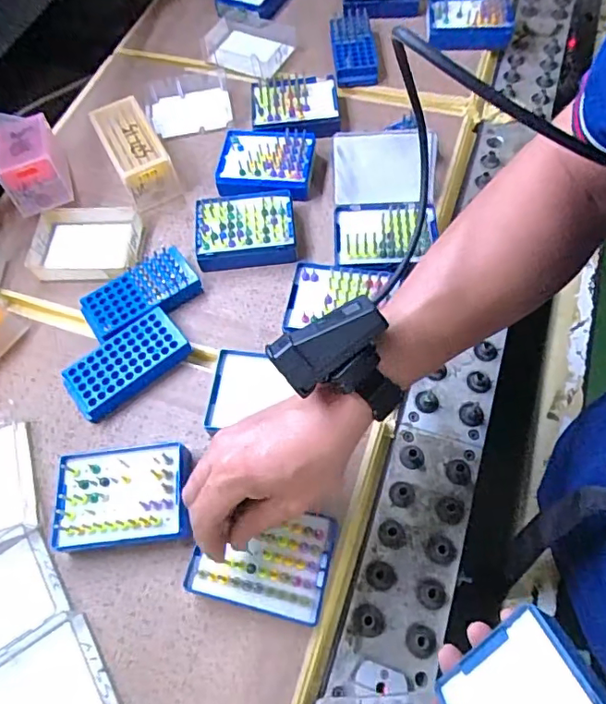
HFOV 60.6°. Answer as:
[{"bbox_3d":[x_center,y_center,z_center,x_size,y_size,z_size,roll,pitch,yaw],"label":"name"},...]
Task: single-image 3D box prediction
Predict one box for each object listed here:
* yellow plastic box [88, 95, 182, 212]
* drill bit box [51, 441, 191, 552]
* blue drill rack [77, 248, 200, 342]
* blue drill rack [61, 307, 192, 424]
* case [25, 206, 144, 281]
[{"bbox_3d":[-0.197,-0.235,0.610,0.061,0.058,0.126,-27,64,-10],"label":"yellow plastic box"},{"bbox_3d":[-0.150,0.119,0.442,0.106,0.035,0.088,-7,63,1],"label":"drill bit box"},{"bbox_3d":[-0.168,-0.059,0.531,0.113,0.035,0.058,-34,66,-13],"label":"blue drill rack"},{"bbox_3d":[-0.170,0.010,0.503,0.115,0.024,0.061,-36,66,-14],"label":"blue drill rack"},{"bbox_3d":[-0.238,-0.120,0.571,0.115,0.023,0.086,3,63,5],"label":"case"}]

